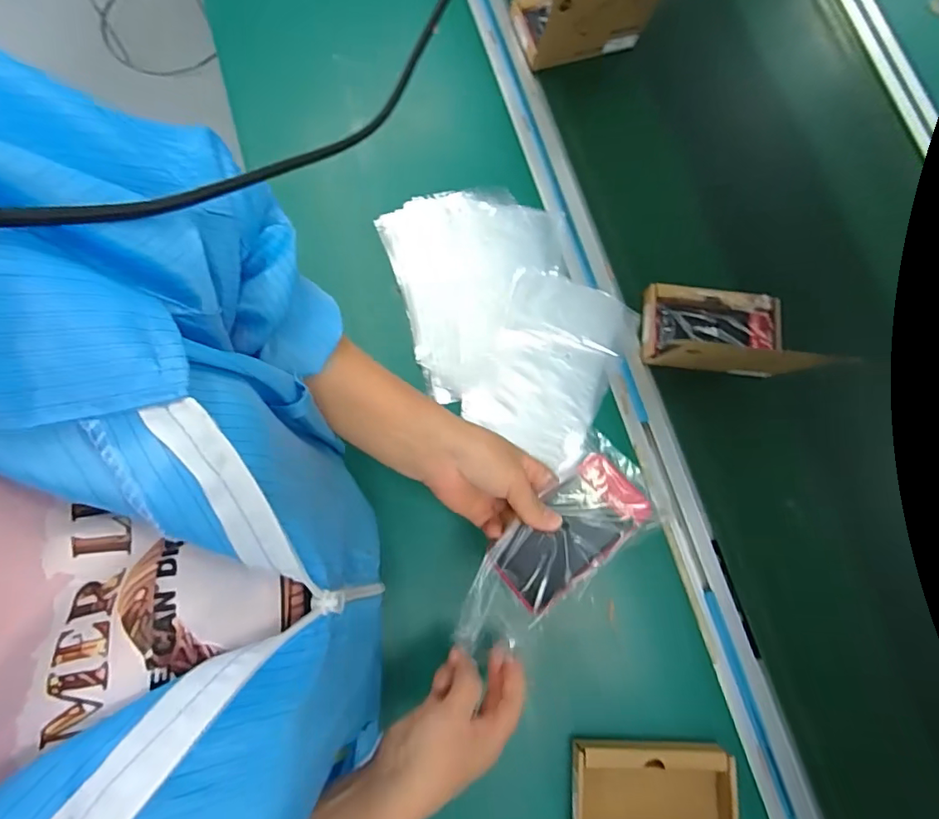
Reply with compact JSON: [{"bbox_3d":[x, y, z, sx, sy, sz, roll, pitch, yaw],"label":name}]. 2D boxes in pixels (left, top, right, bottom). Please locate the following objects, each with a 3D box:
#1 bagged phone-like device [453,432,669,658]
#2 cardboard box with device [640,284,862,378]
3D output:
[{"bbox_3d":[0.062,0.110,0.406,0.067,0.035,0.182,45,93,7],"label":"bagged phone-like device"},{"bbox_3d":[0.247,-0.083,0.505,0.135,0.101,0.094,7,78,0],"label":"cardboard box with device"}]

